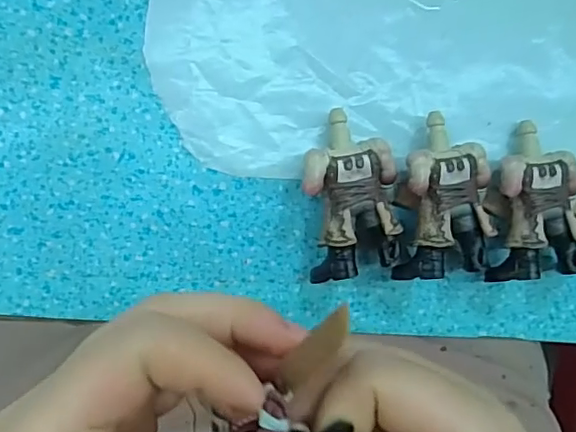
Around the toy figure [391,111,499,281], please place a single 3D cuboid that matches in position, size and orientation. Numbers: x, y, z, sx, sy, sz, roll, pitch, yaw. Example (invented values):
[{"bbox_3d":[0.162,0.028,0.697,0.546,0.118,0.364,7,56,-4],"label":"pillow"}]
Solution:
[{"bbox_3d":[0.058,-0.006,0.209,0.033,0.022,0.060,4,93,-8],"label":"toy figure"}]

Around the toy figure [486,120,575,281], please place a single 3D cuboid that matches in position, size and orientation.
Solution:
[{"bbox_3d":[0.095,-0.006,0.214,0.033,0.020,0.058,-1,94,-8],"label":"toy figure"}]

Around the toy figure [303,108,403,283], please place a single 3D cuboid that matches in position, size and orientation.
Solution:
[{"bbox_3d":[0.022,-0.008,0.206,0.034,0.021,0.058,-10,95,-7],"label":"toy figure"}]

